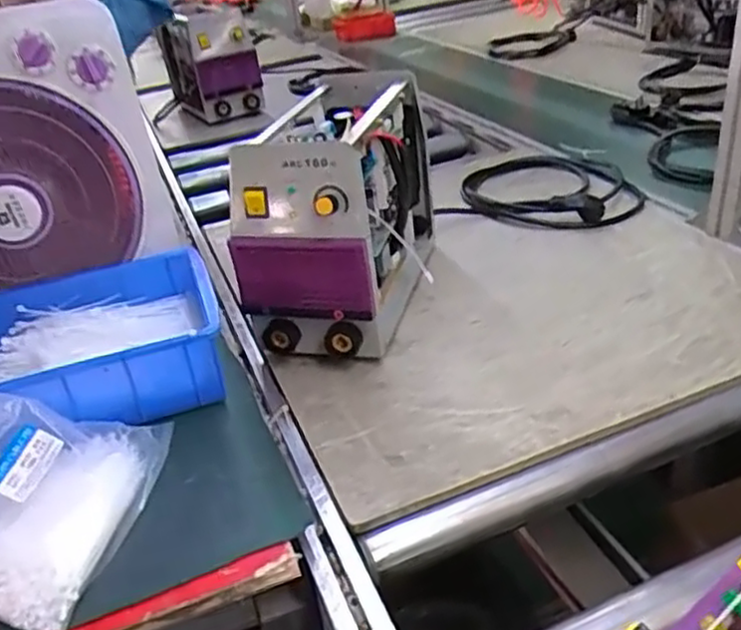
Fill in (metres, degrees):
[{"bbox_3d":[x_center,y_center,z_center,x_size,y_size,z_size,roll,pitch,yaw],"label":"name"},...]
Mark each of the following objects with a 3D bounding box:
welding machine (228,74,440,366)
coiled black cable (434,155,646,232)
[{"bbox_3d":[-0.024,-0.127,0.854,0.145,0.242,0.339,4,34,19],"label":"welding machine"},{"bbox_3d":[0.270,-0.214,1.118,0.287,0.039,0.305,0,32,13],"label":"coiled black cable"}]

